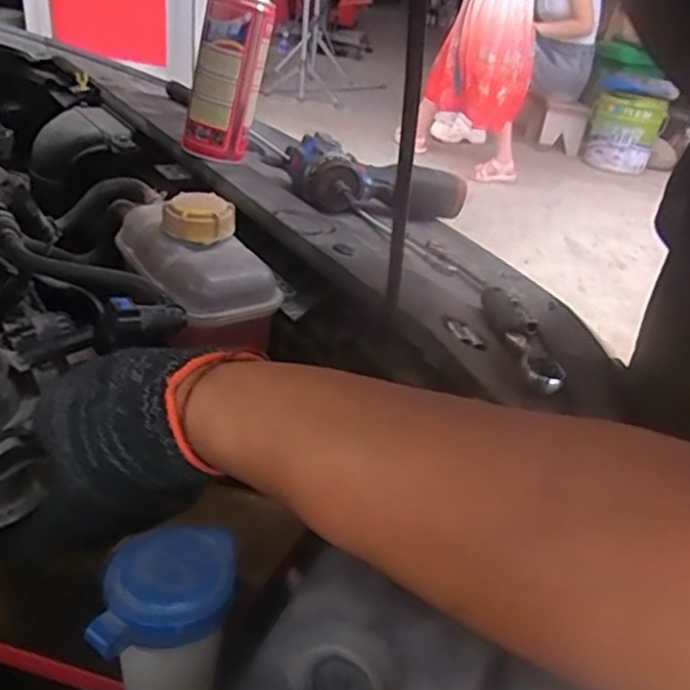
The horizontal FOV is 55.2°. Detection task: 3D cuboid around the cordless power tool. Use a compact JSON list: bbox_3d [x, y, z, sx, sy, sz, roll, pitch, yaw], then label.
[{"bbox_3d":[0.041,-0.172,0.716,0.200,0.062,0.097,0,30,-36],"label":"cordless power tool"}]

